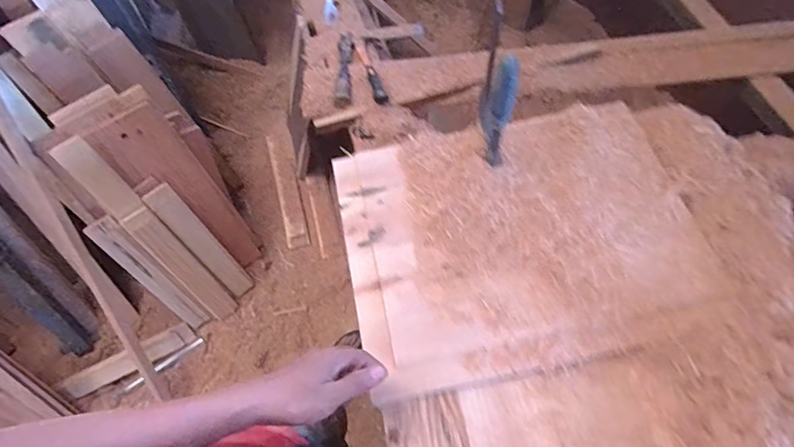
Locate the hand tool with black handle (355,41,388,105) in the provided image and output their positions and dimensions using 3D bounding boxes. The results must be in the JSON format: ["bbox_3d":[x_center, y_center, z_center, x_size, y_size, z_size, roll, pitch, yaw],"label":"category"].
[{"bbox_3d":[-0.065,-0.355,1.052,0.026,0.018,0.247,-16,49,-5],"label":"hand tool with black handle"}]

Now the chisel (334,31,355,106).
[{"bbox_3d":[-0.125,-0.376,1.084,0.040,0.031,0.259,-3,62,2],"label":"chisel"}]

